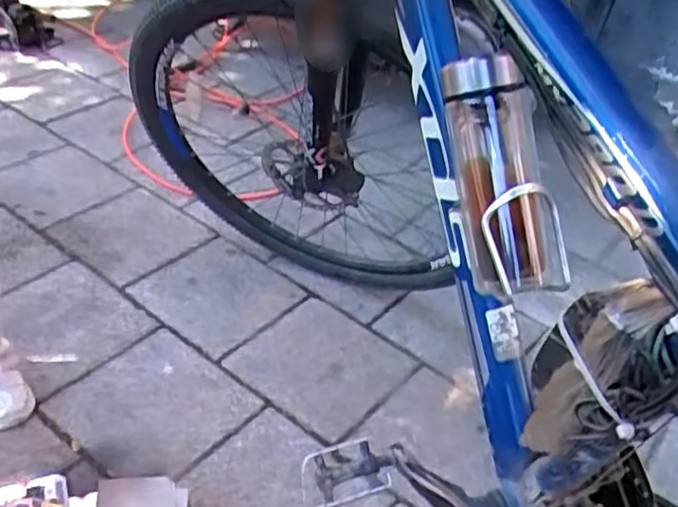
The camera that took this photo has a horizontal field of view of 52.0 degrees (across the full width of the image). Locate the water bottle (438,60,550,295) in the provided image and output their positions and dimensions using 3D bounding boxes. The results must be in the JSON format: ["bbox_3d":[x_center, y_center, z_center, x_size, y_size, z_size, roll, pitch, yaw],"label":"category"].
[{"bbox_3d":[0.139,-0.067,0.613,0.076,0.198,0.071,-11,4,-21],"label":"water bottle"}]

